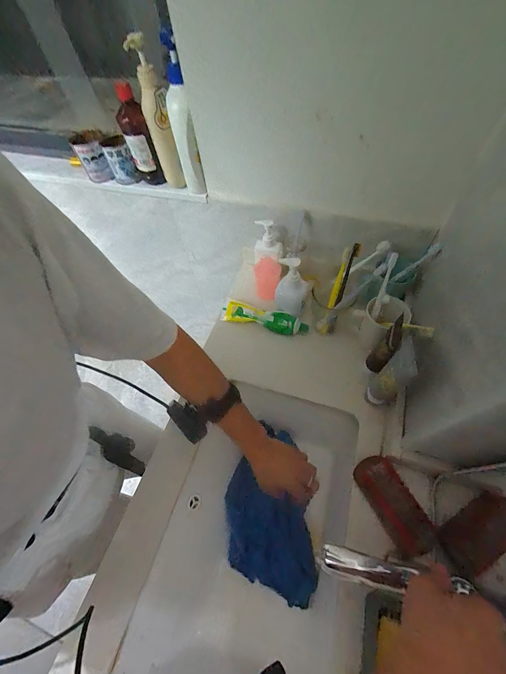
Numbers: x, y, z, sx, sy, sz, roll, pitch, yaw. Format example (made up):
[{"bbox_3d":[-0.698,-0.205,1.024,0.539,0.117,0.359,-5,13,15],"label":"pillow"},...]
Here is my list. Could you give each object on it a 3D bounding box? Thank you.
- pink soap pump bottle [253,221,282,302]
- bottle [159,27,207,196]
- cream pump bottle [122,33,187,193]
[{"bbox_3d":[0.036,-0.179,0.669,0.063,0.209,0.051,-3,58,2],"label":"pink soap pump bottle"},{"bbox_3d":[-0.138,-0.405,0.529,0.045,0.236,0.063,-16,58,-5],"label":"bottle"},{"bbox_3d":[-0.186,-0.417,0.539,0.048,0.231,0.052,-23,59,-10],"label":"cream pump bottle"}]

